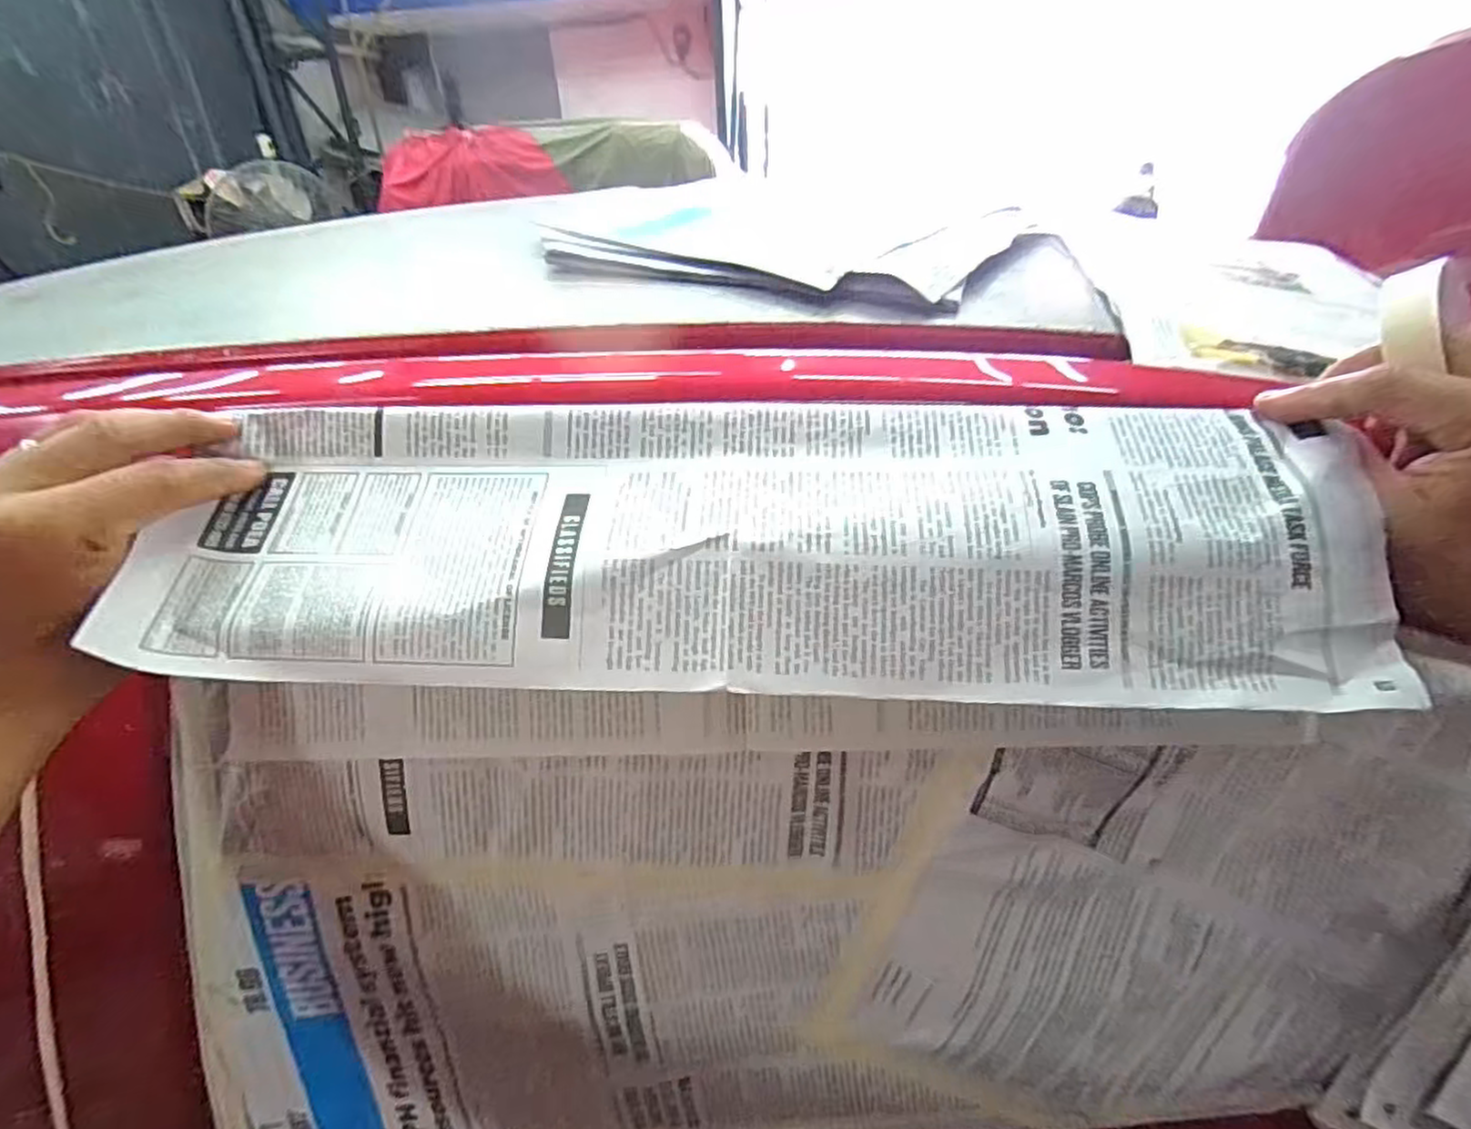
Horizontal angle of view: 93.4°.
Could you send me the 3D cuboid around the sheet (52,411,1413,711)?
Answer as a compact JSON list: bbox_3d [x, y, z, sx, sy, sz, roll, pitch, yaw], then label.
[{"bbox_3d":[0.011,-0.012,0.301,0.500,0.018,0.134,1,67,3],"label":"sheet"}]

